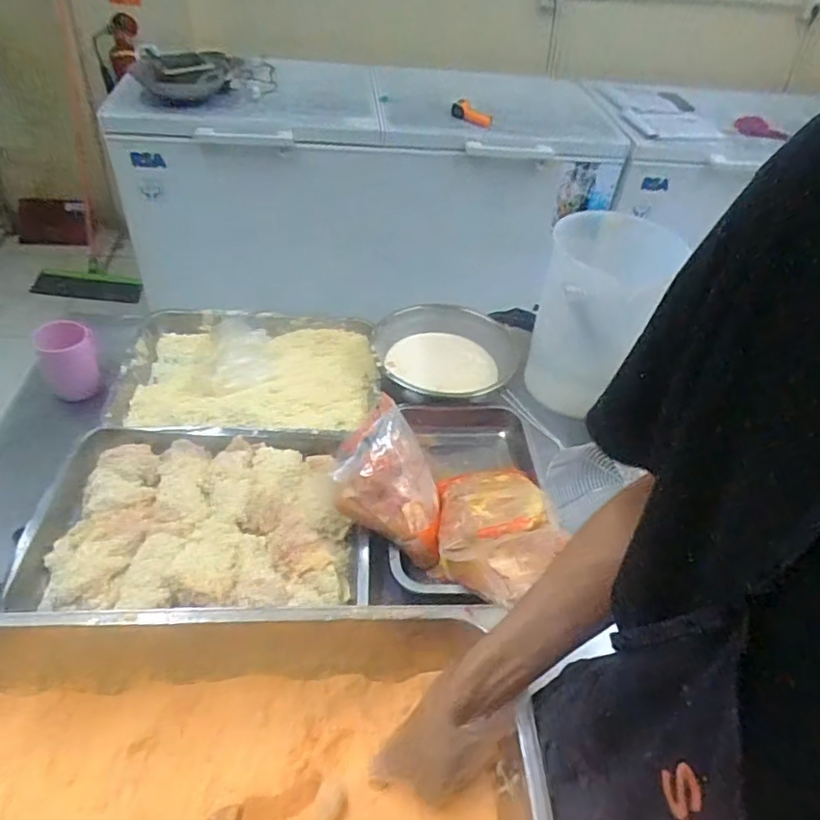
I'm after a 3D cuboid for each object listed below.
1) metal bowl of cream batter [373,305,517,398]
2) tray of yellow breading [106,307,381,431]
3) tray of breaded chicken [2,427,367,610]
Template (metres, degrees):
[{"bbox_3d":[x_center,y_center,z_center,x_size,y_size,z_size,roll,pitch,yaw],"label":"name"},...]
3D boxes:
[{"bbox_3d":[0.054,-0.094,0.959,0.228,0.067,0.194,14,45,7],"label":"metal bowl of cream batter"},{"bbox_3d":[-0.248,-0.061,0.919,0.383,0.062,0.276,2,45,-6],"label":"tray of yellow breading"},{"bbox_3d":[-0.253,0.131,0.723,0.383,0.050,0.246,1,45,-6],"label":"tray of breaded chicken"}]

